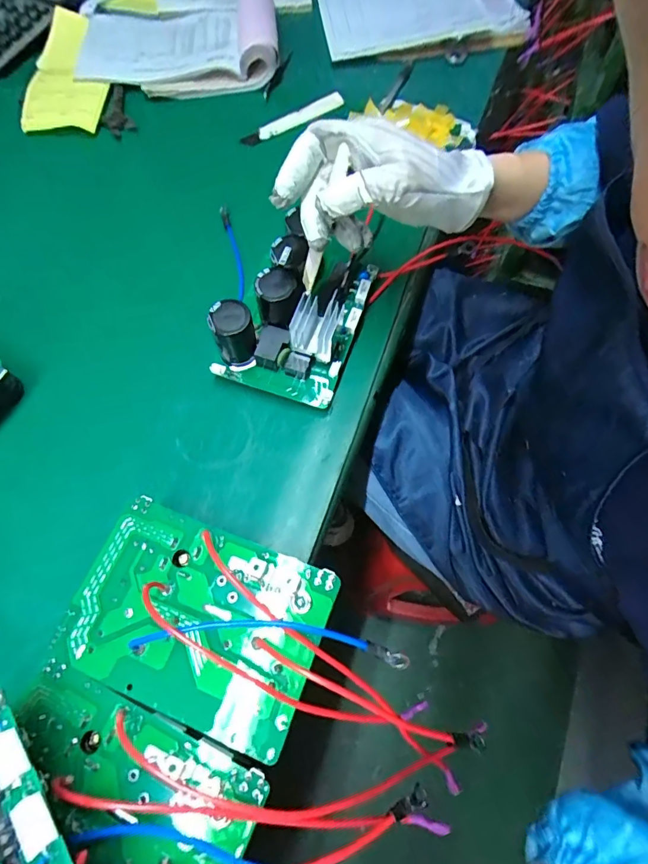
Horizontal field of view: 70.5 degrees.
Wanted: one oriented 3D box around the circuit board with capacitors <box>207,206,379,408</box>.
[{"bbox_3d":[-0.021,-0.109,0.397,0.101,0.079,0.142,20,69,8],"label":"circuit board with capacitors"}]

